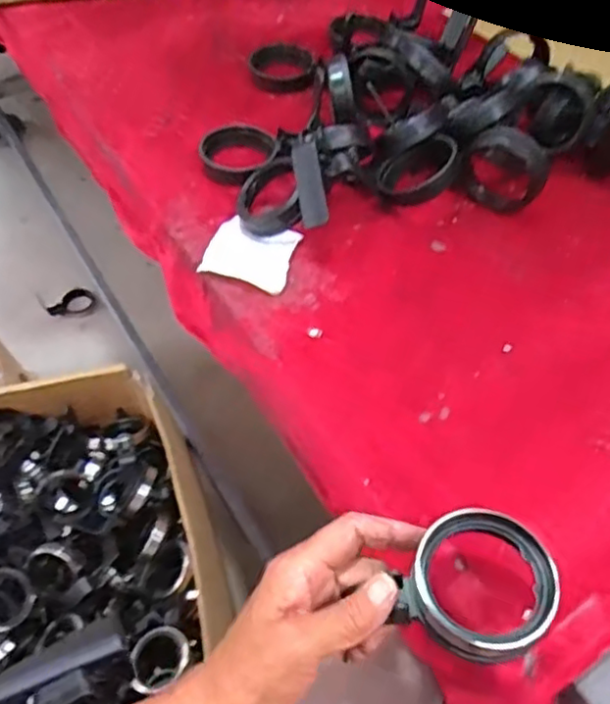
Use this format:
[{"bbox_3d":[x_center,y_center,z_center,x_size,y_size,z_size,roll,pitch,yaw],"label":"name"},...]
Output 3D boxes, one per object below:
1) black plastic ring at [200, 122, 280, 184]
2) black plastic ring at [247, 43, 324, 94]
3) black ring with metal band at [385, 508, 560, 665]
[{"bbox_3d":[-0.062,-0.187,0.611,0.069,0.025,0.069,0,52,0],"label":"black plastic ring"},{"bbox_3d":[-0.022,-0.308,0.709,0.077,0.022,0.077,0,52,0],"label":"black plastic ring"},{"bbox_3d":[0.091,0.121,0.337,0.073,0.019,0.075,15,77,17],"label":"black ring with metal band"}]

